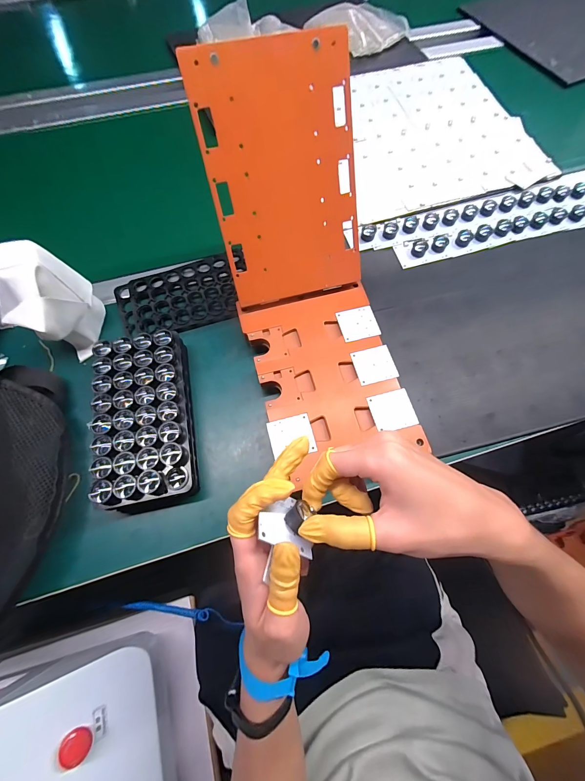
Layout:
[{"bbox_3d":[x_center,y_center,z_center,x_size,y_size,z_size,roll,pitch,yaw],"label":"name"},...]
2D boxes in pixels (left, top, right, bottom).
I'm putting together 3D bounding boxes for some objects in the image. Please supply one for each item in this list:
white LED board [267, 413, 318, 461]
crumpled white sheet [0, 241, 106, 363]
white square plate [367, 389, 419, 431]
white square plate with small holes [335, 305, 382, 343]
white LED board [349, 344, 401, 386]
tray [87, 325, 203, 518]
[{"bbox_3d":[-0.001,0.051,0.351,0.048,0.004,0.044,-14,70,-5],"label":"white LED board"},{"bbox_3d":[-0.289,-0.104,0.380,0.066,0.117,0.099,7,70,3],"label":"crumpled white sheet"},{"bbox_3d":[0.114,0.023,0.360,0.047,0.004,0.044,-14,69,-5],"label":"white square plate"},{"bbox_3d":[0.084,-0.086,0.402,0.047,0.004,0.045,-13,70,-5],"label":"white square plate with small holes"},{"bbox_3d":[0.099,-0.032,0.380,0.047,0.004,0.044,-14,70,-5],"label":"white LED board"},{"bbox_3d":[-0.169,0.031,0.368,0.096,0.054,0.193,-11,70,-4],"label":"tray"}]

